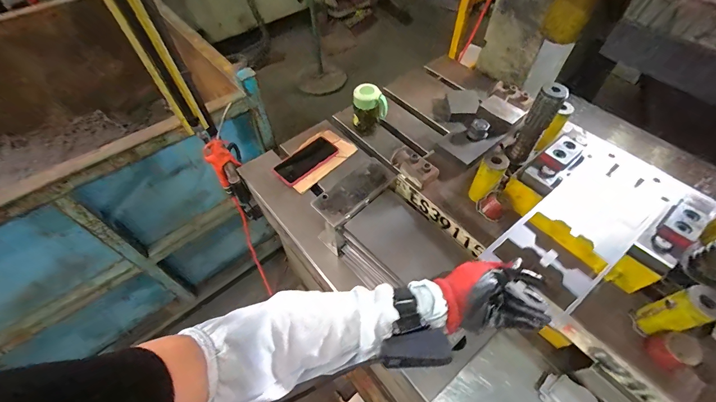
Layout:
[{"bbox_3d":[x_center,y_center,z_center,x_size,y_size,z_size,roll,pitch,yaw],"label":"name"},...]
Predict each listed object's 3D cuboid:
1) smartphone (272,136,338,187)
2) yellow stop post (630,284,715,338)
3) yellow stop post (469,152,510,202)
[{"bbox_3d":[-0.130,-0.103,0.805,0.085,0.016,0.165,37,62,24],"label":"smartphone"},{"bbox_3d":[0.410,0.147,0.414,0.031,0.105,0.037,-11,55,-8],"label":"yellow stop post"},{"bbox_3d":[0.222,-0.038,0.548,0.037,0.091,0.035,27,58,18],"label":"yellow stop post"}]

